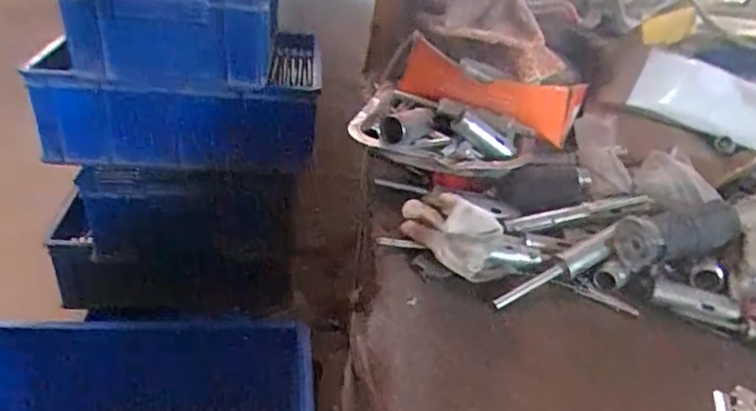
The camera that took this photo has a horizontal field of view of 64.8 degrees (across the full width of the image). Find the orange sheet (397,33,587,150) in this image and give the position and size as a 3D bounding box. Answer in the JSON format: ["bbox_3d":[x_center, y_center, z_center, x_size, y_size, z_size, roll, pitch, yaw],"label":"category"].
[{"bbox_3d":[0.119,-0.121,0.634,0.191,0.062,0.060,23,51,5],"label":"orange sheet"}]

